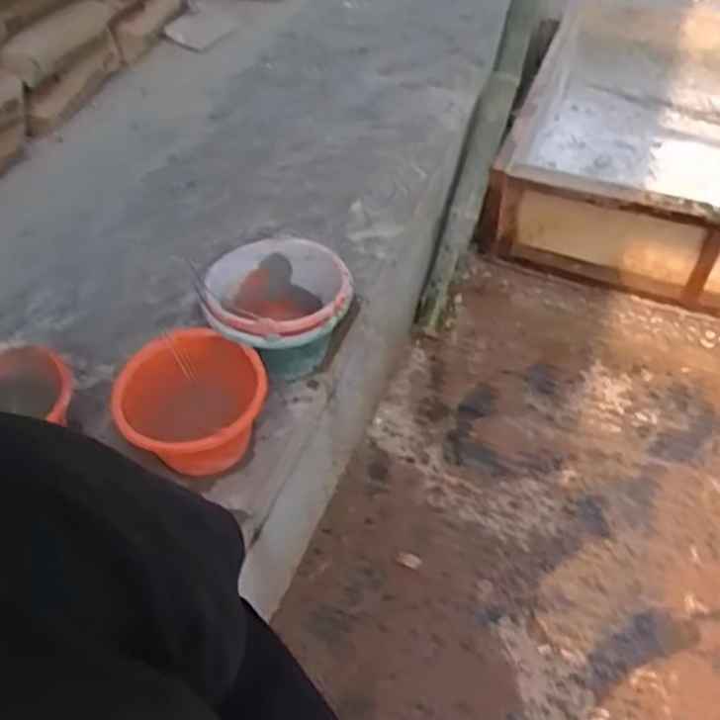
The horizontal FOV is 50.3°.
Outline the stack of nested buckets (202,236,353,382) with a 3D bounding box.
[{"bbox_3d":[-0.144,-0.085,1.417,0.248,0.184,0.259,-8,51,-5],"label":"stack of nested buckets"}]

